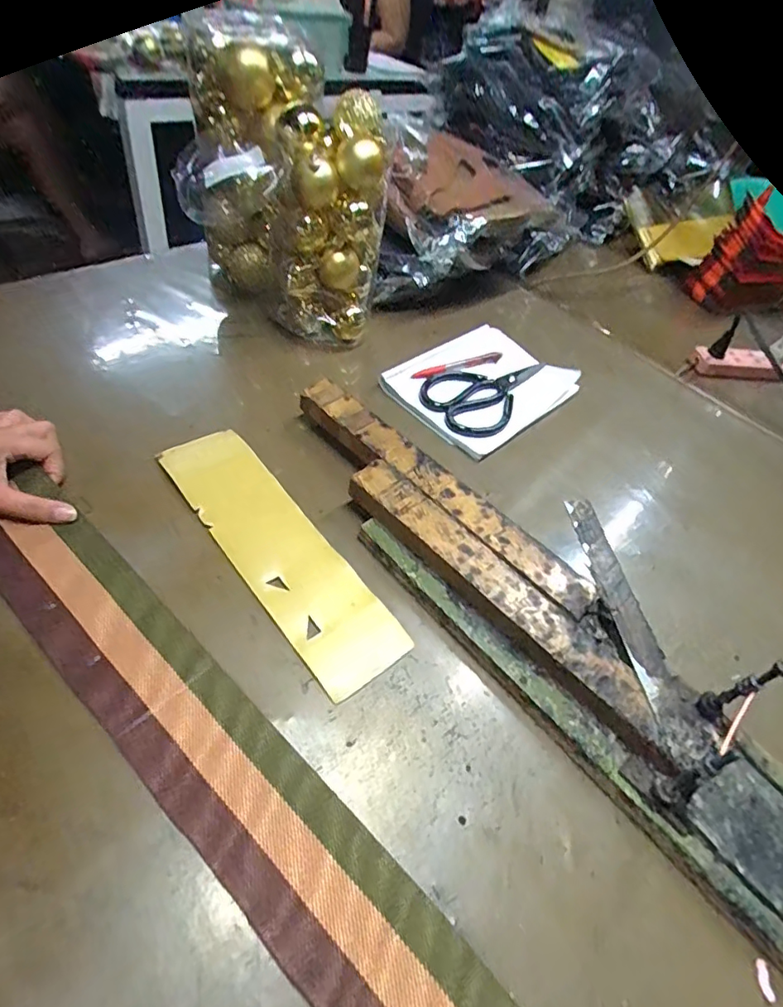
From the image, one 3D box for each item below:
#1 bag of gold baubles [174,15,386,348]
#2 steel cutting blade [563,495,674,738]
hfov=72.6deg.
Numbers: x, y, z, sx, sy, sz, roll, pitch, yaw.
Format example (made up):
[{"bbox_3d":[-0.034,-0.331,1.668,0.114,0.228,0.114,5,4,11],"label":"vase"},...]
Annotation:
[{"bbox_3d":[-0.117,-0.326,0.577,0.193,0.247,0.151,-3,51,-14],"label":"bag of gold baubles"},{"bbox_3d":[0.175,0.072,0.411,0.030,0.008,0.178,-2,53,-15],"label":"steel cutting blade"}]

